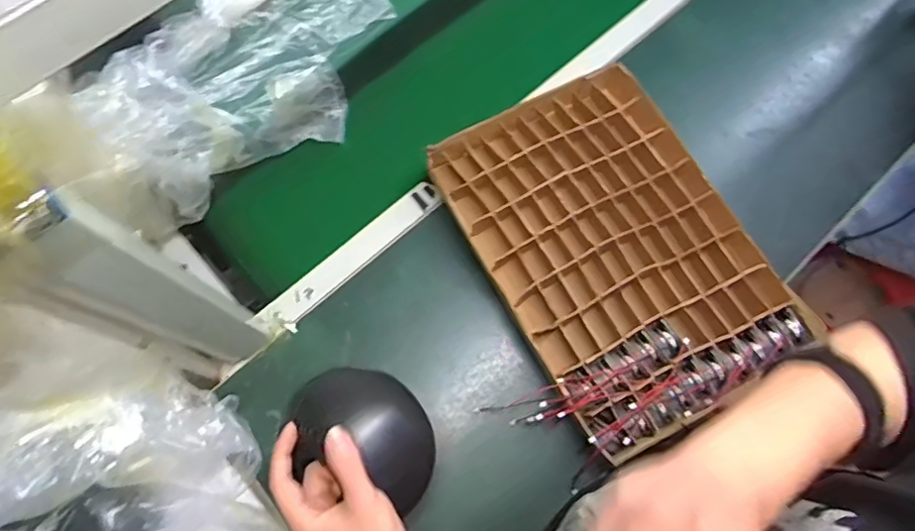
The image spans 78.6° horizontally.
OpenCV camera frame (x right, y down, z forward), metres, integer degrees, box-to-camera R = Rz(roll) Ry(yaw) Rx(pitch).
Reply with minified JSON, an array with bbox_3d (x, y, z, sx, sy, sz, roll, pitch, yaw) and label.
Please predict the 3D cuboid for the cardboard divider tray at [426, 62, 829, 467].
[{"bbox_3d":[0.198,-0.027,0.710,0.314,0.032,0.444,-28,74,-9],"label":"cardboard divider tray"}]

